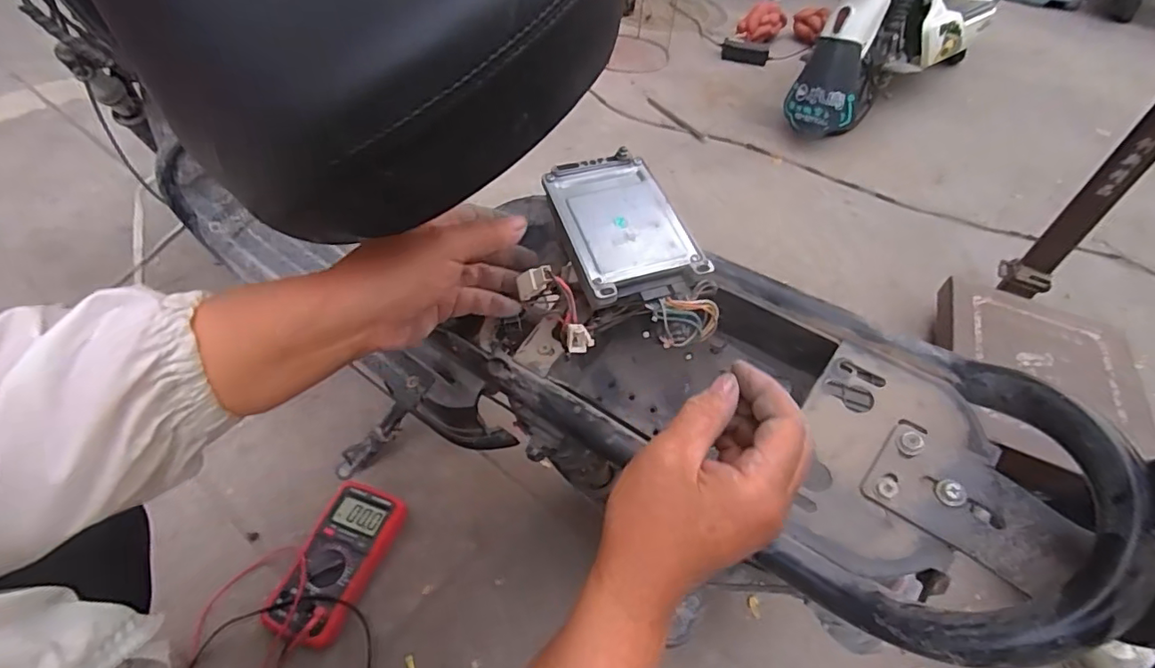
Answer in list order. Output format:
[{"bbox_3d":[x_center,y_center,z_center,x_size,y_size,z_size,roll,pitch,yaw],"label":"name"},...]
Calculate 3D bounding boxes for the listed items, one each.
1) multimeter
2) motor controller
[{"bbox_3d":[-0.299,0.286,0.688,0.098,0.059,0.186,18,48,11],"label":"multimeter"},{"bbox_3d":[0.028,-0.074,0.377,0.081,0.030,0.119,-12,49,-17],"label":"motor controller"}]

